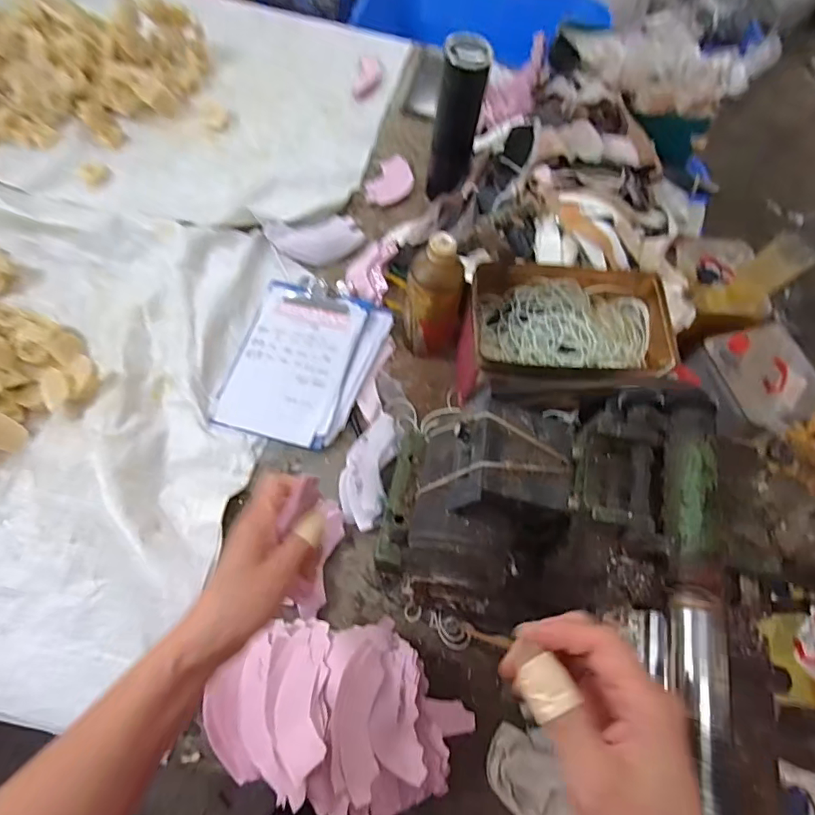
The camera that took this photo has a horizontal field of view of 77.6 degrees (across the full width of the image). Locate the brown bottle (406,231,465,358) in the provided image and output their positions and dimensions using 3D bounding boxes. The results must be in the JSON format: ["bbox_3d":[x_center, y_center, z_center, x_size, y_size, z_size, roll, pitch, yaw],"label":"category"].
[{"bbox_3d":[0.032,-0.128,0.631,0.071,0.182,0.067,4,66,-1],"label":"brown bottle"}]

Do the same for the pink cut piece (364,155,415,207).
[{"bbox_3d":[-0.025,-0.367,0.826,0.066,0.008,0.109,26,67,8],"label":"pink cut piece"}]

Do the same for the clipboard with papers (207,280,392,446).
[{"bbox_3d":[-0.134,-0.065,0.666,0.174,0.023,0.226,15,66,3],"label":"clipboard with papers"}]

